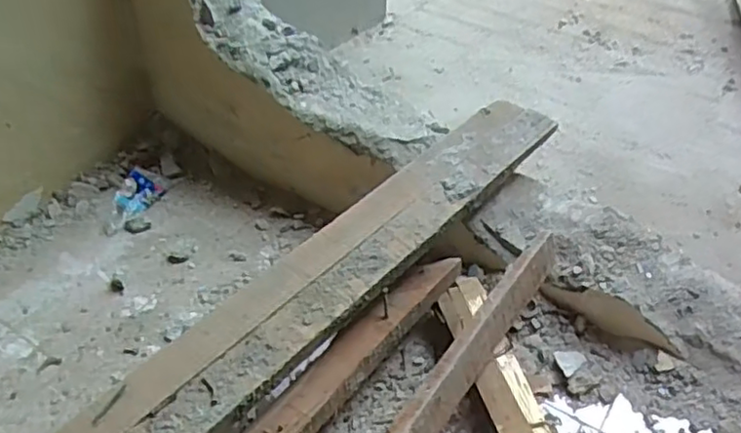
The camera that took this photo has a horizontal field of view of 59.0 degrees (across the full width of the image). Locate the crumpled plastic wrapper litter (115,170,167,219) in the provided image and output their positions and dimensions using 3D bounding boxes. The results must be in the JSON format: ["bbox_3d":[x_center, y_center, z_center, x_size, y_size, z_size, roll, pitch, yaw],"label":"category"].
[{"bbox_3d":[-0.381,-0.039,1.074,0.049,0.031,0.098,20,44,20],"label":"crumpled plastic wrapper litter"}]

